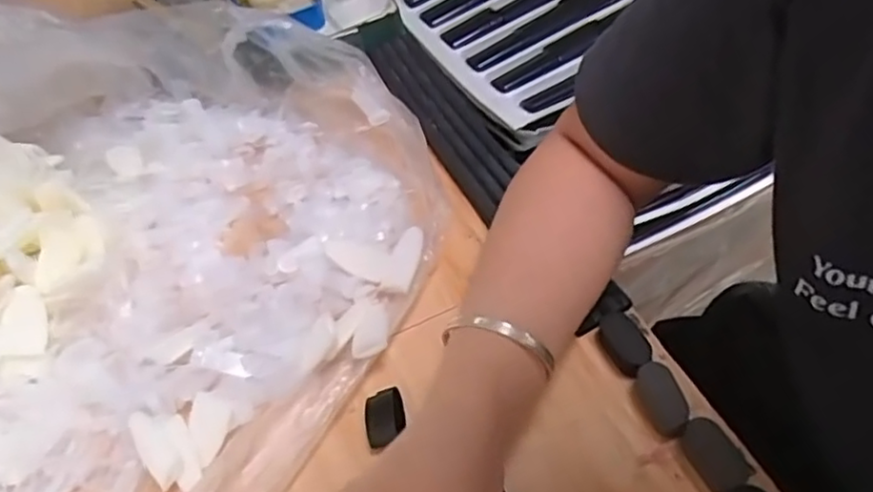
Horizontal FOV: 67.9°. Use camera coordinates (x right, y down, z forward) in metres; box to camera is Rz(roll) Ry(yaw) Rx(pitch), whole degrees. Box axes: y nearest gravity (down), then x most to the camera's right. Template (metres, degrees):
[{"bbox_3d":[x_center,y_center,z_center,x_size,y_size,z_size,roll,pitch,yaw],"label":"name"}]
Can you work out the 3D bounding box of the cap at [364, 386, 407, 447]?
[{"bbox_3d":[-0.029,0.096,0.366,0.023,0.011,0.030,-15,49,-3],"label":"cap"}]

